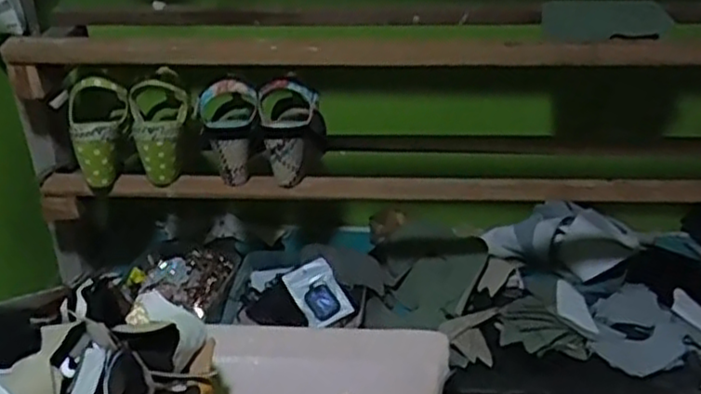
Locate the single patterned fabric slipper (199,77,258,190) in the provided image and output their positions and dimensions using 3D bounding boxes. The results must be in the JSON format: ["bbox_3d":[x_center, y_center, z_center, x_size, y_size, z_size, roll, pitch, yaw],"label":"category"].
[{"bbox_3d":[-0.160,-0.089,0.944,0.075,0.131,0.066,-5,30,-11],"label":"single patterned fabric slipper"}]

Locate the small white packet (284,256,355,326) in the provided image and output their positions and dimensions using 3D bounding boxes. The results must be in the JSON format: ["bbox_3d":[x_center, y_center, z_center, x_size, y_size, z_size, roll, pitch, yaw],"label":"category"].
[{"bbox_3d":[-0.047,0.139,1.043,0.070,0.018,0.099,-24,67,-18],"label":"small white packet"}]

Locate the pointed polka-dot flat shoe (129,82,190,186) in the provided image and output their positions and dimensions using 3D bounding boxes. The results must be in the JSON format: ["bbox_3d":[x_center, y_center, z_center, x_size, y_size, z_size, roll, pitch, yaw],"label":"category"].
[{"bbox_3d":[-0.248,-0.087,0.944,0.077,0.129,0.062,-9,30,-16],"label":"pointed polka-dot flat shoe"}]

